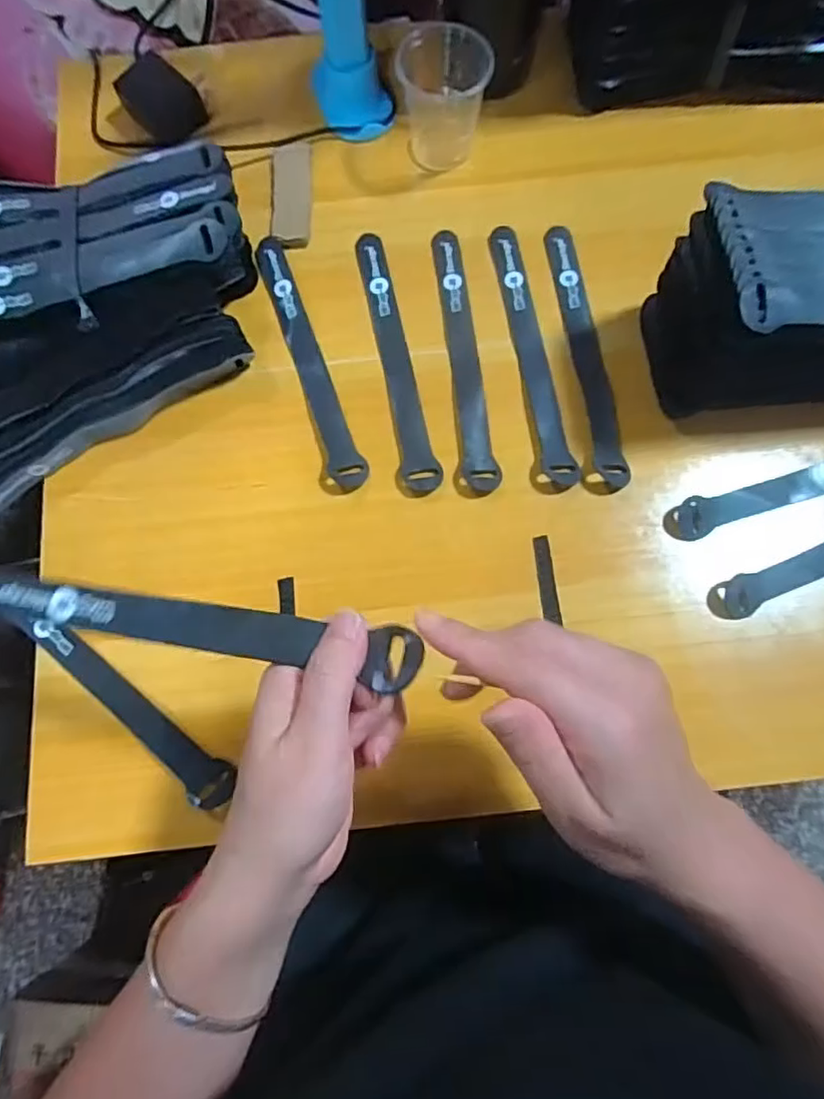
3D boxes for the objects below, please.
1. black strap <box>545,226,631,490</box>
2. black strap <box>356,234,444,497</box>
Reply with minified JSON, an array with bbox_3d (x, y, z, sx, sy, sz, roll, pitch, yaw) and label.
[{"bbox_3d":[0.120,-0.140,0.423,0.022,0.011,0.204,-5,75,-1],"label":"black strap"},{"bbox_3d":[-0.010,-0.135,0.423,0.025,0.007,0.208,-10,75,-2],"label":"black strap"}]

